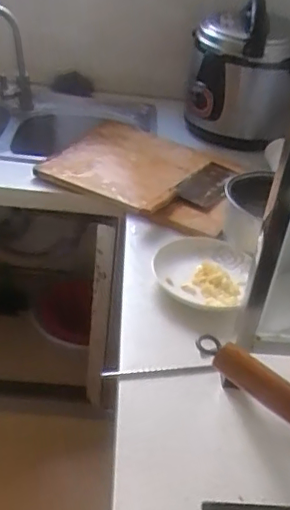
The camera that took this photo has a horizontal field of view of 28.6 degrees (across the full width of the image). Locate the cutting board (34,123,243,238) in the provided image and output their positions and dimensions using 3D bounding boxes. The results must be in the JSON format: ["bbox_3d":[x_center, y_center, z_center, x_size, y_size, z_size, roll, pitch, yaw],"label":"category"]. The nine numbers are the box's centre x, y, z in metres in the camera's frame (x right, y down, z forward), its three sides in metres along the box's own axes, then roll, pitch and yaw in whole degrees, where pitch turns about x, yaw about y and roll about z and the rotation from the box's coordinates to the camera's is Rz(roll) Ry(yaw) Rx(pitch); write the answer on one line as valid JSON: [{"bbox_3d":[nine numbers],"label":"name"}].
[{"bbox_3d":[0.007,-0.182,1.191,0.391,0.034,0.344,17,37,14],"label":"cutting board"}]

